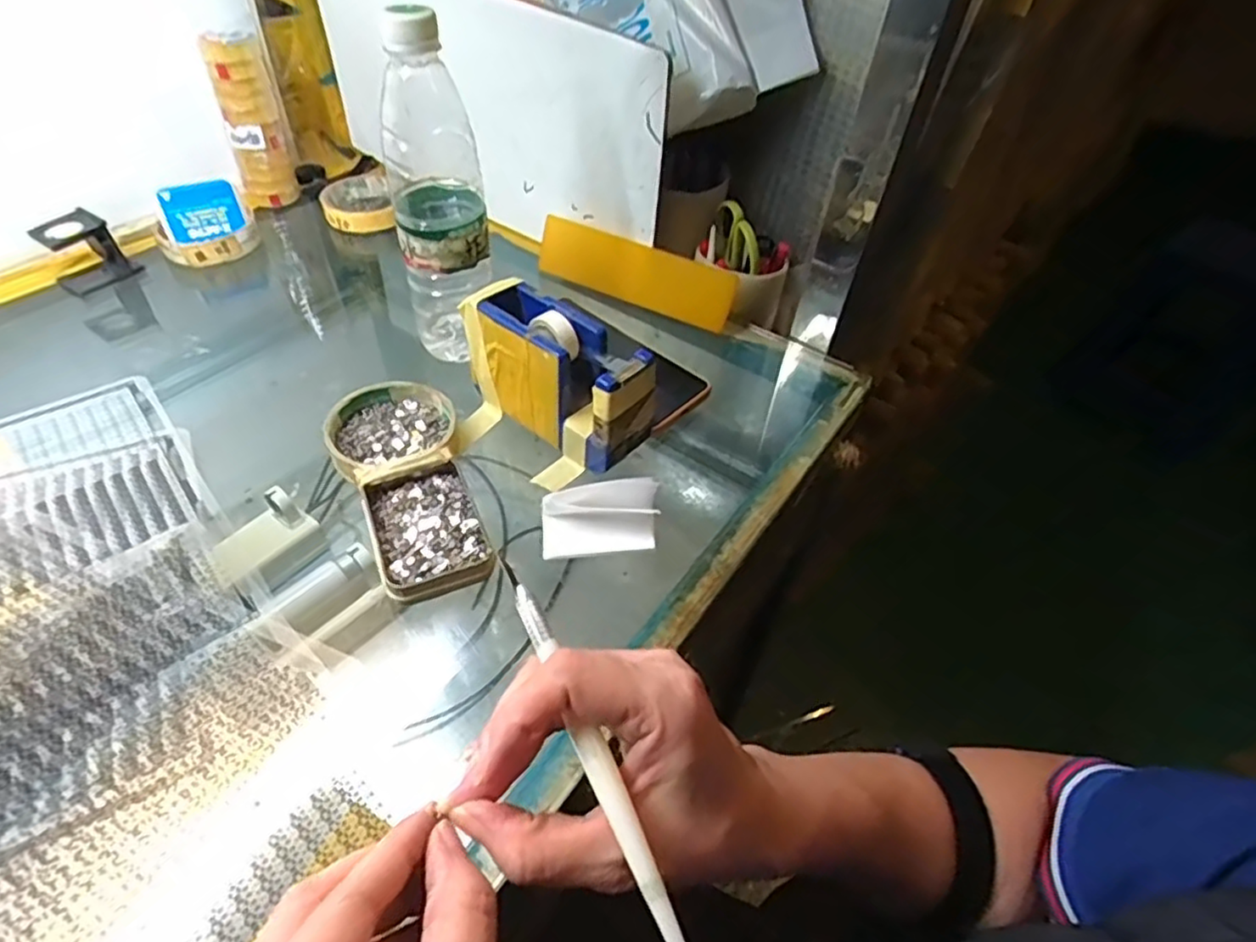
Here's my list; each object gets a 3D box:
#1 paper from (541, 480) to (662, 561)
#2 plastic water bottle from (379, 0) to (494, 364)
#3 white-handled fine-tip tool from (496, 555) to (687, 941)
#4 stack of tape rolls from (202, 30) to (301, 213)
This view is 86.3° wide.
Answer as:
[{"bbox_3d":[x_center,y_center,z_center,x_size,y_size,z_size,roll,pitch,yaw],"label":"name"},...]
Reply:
[{"bbox_3d":[-0.017,0.029,0.403,0.068,0.025,0.037,-2,47,-7],"label":"paper"},{"bbox_3d":[-0.130,-0.186,0.460,0.059,0.219,0.069,-8,48,-12],"label":"plastic water bottle"},{"bbox_3d":[-0.012,0.092,0.222,0.008,0.005,0.151,-20,64,-22],"label":"white-handled fine-tip tool"},{"bbox_3d":[-0.362,-0.340,0.647,0.052,0.146,0.056,-16,50,-19],"label":"stack of tape rolls"}]

